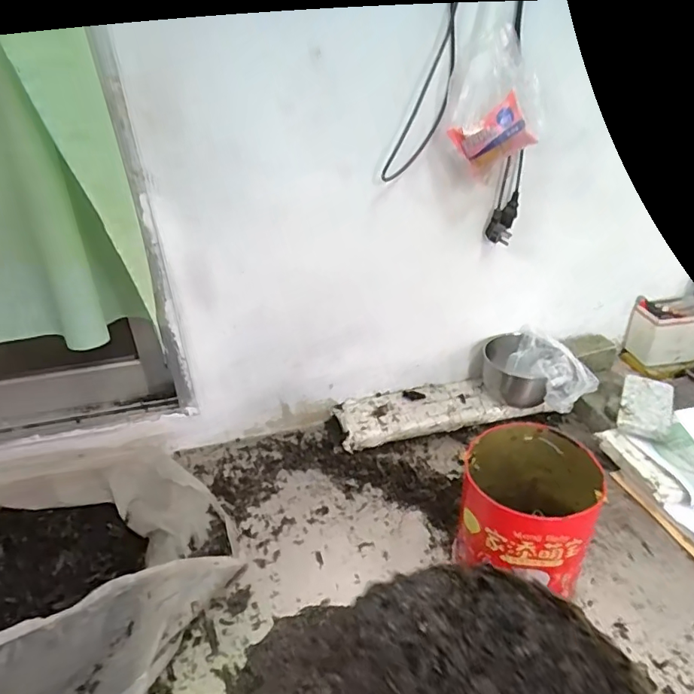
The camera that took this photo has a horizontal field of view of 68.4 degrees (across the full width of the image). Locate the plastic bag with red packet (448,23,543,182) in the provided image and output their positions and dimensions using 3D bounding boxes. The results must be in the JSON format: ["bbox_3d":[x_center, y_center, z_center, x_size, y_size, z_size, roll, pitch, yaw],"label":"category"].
[{"bbox_3d":[0.226,-0.350,0.752,0.139,0.197,0.061,-9,31,-10],"label":"plastic bag with red packet"}]

